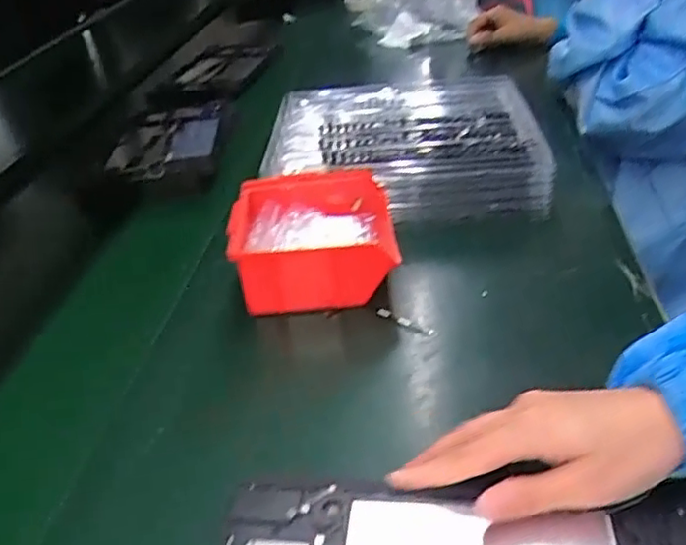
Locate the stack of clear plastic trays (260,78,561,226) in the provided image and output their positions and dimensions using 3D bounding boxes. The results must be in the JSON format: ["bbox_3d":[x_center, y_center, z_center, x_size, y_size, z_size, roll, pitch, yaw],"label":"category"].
[{"bbox_3d":[0.063,-0.136,0.698,0.278,0.080,0.257,-6,34,3],"label":"stack of clear plastic trays"}]

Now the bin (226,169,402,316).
[{"bbox_3d":[-0.023,-0.023,0.548,0.134,0.077,0.131,-7,33,3],"label":"bin"}]

